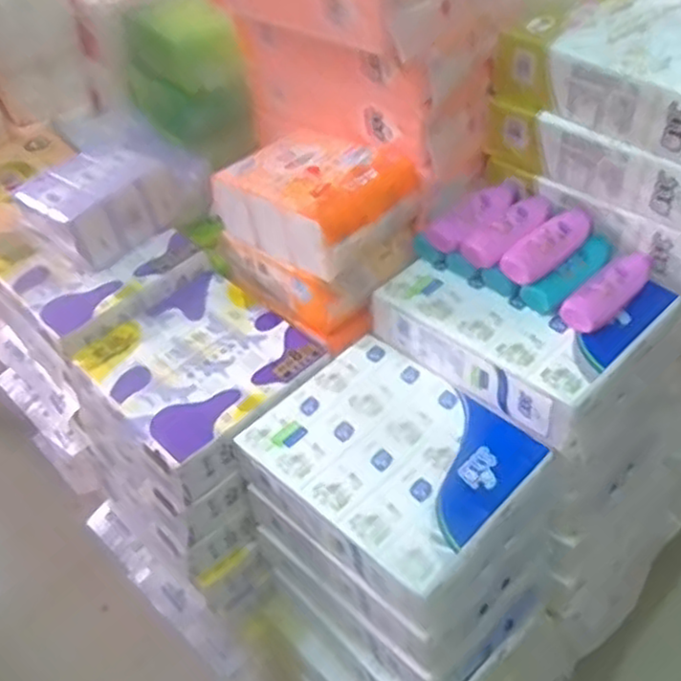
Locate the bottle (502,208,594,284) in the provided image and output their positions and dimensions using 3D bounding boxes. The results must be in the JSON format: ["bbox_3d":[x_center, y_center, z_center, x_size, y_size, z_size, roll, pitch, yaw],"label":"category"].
[{"bbox_3d":[0.284,-0.126,0.992,0.060,0.031,0.154,34,57,31],"label":"bottle"}]

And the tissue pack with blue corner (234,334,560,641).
[{"bbox_3d":[0.067,0.170,0.965,0.335,0.088,0.265,32,57,30],"label":"tissue pack with blue corner"}]

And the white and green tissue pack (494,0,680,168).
[{"bbox_3d":[0.450,-0.387,1.005,0.317,0.095,0.354,-33,52,-24],"label":"white and green tissue pack"}]

